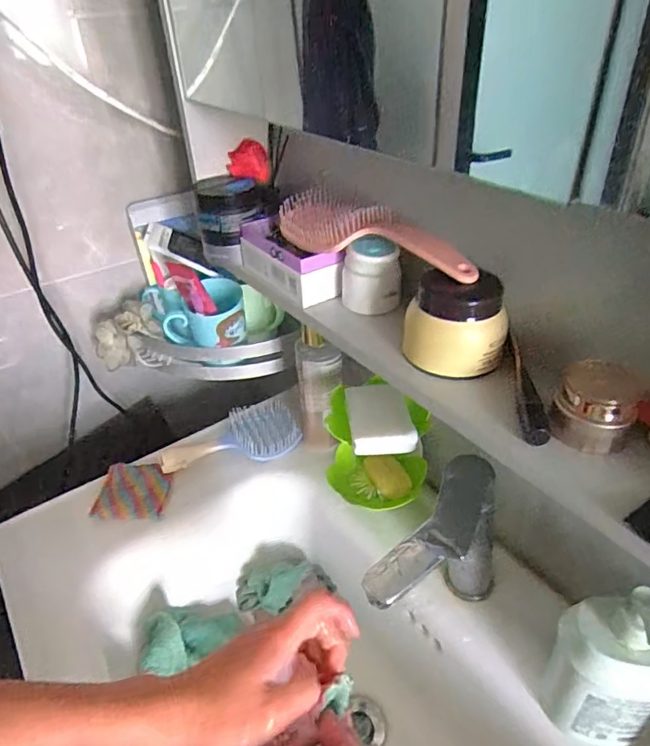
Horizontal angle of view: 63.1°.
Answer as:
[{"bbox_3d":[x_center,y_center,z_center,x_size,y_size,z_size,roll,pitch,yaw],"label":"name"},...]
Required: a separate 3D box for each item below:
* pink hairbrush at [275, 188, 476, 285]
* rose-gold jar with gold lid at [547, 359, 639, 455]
[{"bbox_3d":[0.043,-0.128,0.488,0.232,0.037,0.065,26,45,33],"label":"pink hairbrush"},{"bbox_3d":[0.177,0.022,0.351,0.047,0.045,0.043,-2,36,1],"label":"rose-gold jar with gold lid"}]

